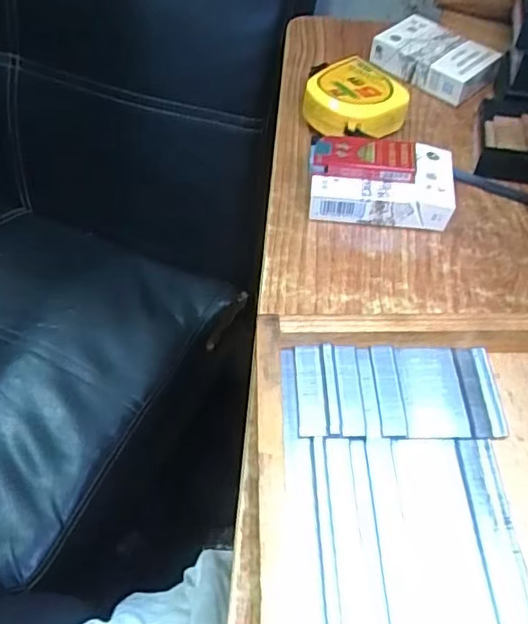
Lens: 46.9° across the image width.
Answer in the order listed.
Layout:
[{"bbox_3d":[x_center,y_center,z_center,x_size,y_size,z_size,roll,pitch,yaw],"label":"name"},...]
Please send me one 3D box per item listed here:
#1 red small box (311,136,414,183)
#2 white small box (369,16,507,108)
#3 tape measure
[{"bbox_3d":[0.063,-0.098,0.389,0.065,0.014,0.027,5,52,4],"label":"red small box"},{"bbox_3d":[0.139,-0.207,0.498,0.088,0.029,0.058,36,60,24],"label":"white small box"},{"bbox_3d":[0.062,-0.150,0.444,0.065,0.033,0.064,-29,58,-21],"label":"tape measure"}]

